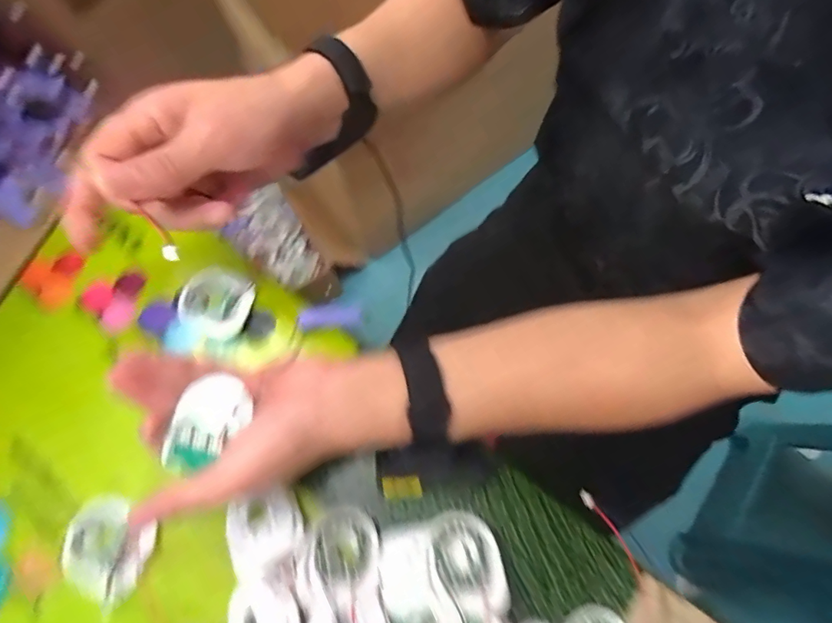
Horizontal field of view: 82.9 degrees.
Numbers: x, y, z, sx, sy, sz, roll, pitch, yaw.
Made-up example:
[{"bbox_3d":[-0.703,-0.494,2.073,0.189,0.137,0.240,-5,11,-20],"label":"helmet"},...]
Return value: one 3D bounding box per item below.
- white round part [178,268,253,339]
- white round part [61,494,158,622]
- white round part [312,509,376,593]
[{"bbox_3d":[-0.157,-0.008,0.368,0.059,0.008,0.049,22,73,10],"label":"white round part"},{"bbox_3d":[-0.203,0.156,0.308,0.063,0.011,0.055,23,73,10],"label":"white round part"},{"bbox_3d":[-0.045,0.150,0.302,0.046,0.006,0.046,2,38,-2],"label":"white round part"}]

